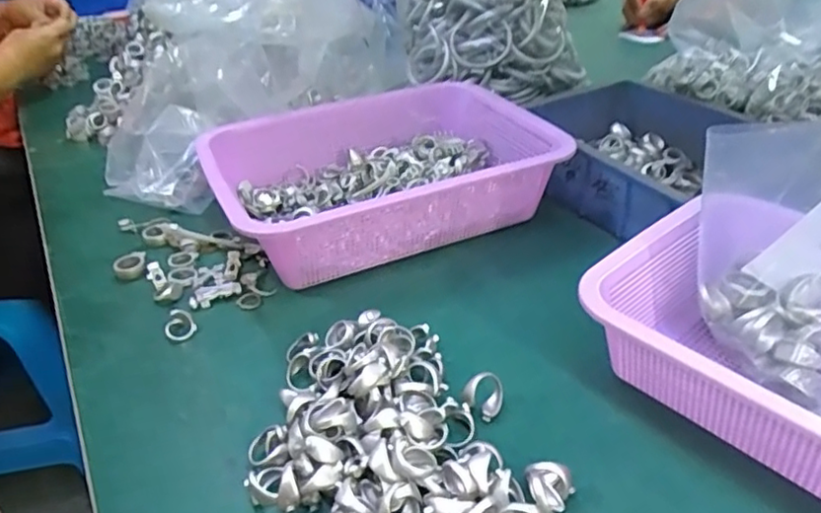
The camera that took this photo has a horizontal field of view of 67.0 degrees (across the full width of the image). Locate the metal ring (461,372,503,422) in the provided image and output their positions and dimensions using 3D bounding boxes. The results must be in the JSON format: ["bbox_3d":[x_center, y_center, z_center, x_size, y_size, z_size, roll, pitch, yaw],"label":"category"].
[{"bbox_3d":[0.048,0.088,0.396,0.027,0.026,0.009,-51,10,-9],"label":"metal ring"}]

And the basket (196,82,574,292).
[{"bbox_3d":[-0.027,-0.074,0.585,0.293,0.085,0.218,-18,37,-20],"label":"basket"}]

